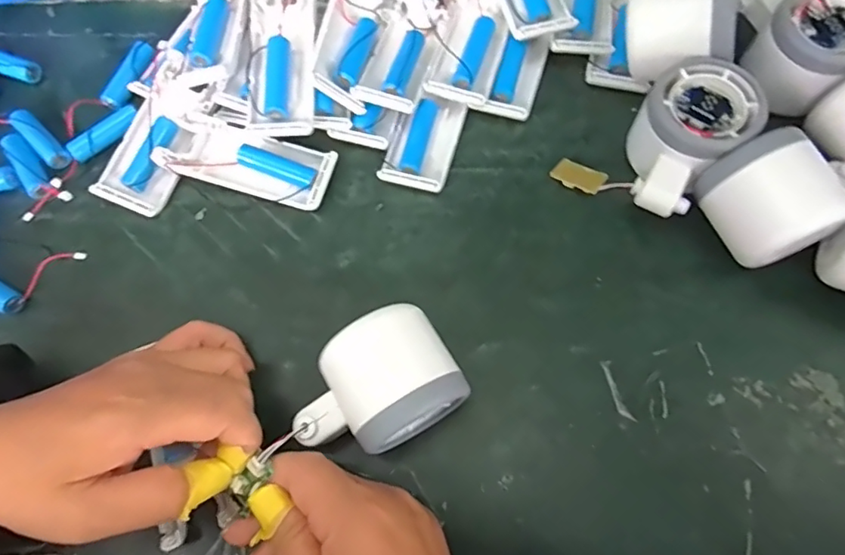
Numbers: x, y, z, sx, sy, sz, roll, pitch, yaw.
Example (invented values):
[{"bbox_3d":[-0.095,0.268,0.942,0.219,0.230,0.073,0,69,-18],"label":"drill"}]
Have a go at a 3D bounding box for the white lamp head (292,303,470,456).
[{"bbox_3d":[-0.024,0.056,0.269,0.080,0.061,0.056,-31,73,-7],"label":"white lamp head"}]

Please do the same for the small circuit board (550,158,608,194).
[{"bbox_3d":[0.094,-0.061,0.326,0.032,0.005,0.015,27,74,27],"label":"small circuit board"}]

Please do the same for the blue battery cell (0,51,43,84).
[{"bbox_3d":[-0.294,-0.150,0.379,0.046,0.016,0.017,19,74,9],"label":"blue battery cell"}]

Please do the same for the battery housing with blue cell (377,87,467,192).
[{"bbox_3d":[0.001,-0.087,0.338,0.039,0.019,0.066,15,73,8],"label":"battery housing with blue cell"}]

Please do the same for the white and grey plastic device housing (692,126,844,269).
[{"bbox_3d":[0.179,-0.038,0.287,0.048,0.056,0.058,-29,72,-6],"label":"white and grey plastic device housing"}]

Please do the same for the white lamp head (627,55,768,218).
[{"bbox_3d":[0.144,-0.075,0.306,0.054,0.050,0.082,38,78,14],"label":"white lamp head"}]

